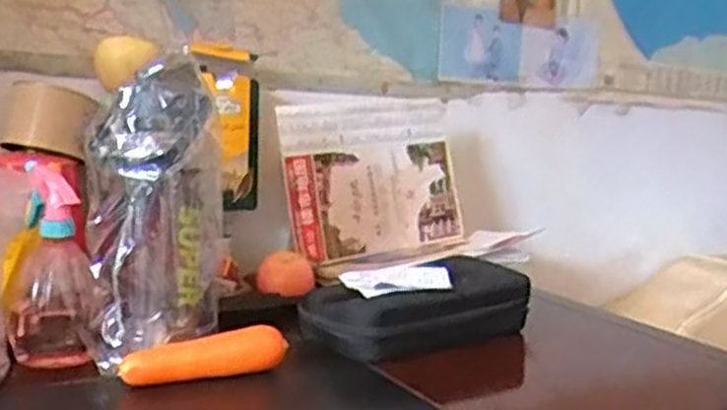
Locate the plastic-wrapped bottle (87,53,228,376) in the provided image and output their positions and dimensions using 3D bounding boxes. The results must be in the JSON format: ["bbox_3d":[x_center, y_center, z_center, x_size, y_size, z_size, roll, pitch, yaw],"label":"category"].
[{"bbox_3d":[-0.203,0.005,0.754,0.131,0.266,0.095,1,8,-11],"label":"plastic-wrapped bottle"}]

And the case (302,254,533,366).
[{"bbox_3d":[0.064,0.122,0.907,0.281,0.081,0.115,-3,9,-38],"label":"case"}]

